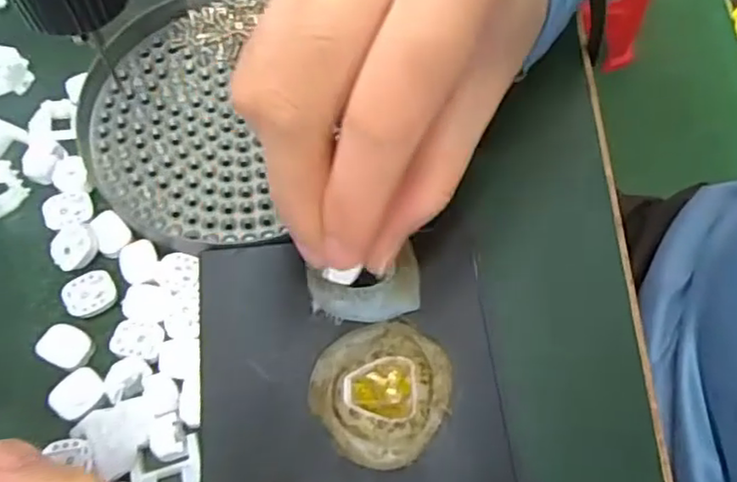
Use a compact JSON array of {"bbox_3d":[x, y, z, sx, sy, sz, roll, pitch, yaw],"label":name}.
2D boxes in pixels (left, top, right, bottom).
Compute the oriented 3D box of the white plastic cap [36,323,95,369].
[{"bbox_3d":[-0.101,0.035,0.214,0.018,0.004,0.013,22,67,9],"label":"white plastic cap"}]

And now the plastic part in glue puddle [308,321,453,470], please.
[{"bbox_3d":[0.004,0.043,0.189,0.040,0.010,0.041,0,65,0],"label":"plastic part in glue puddle"}]

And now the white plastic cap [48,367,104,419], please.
[{"bbox_3d":[-0.094,0.049,0.206,0.017,0.004,0.014,-41,72,-17],"label":"white plastic cap"}]

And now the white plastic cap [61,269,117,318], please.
[{"bbox_3d":[-0.096,0.018,0.221,0.017,0.005,0.014,-26,68,-12],"label":"white plastic cap"}]

